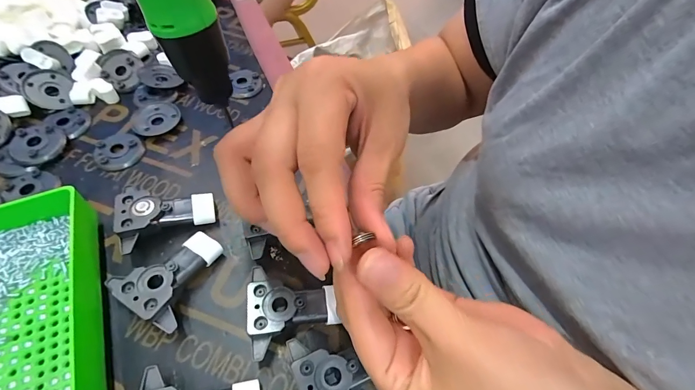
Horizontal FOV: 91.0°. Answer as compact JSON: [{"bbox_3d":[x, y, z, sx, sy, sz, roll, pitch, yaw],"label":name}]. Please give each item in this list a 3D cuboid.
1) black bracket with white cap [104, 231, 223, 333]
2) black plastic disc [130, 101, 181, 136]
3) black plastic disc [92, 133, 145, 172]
[{"bbox_3d":[-0.115,0.055,0.235,0.048,0.025,0.063,30,60,16],"label":"black bracket with white cap"},{"bbox_3d":[-0.182,-0.073,0.325,0.042,0.006,0.040,-12,58,-11],"label":"black plastic disc"},{"bbox_3d":[-0.203,-0.038,0.302,0.040,0.005,0.038,2,57,-3],"label":"black plastic disc"}]

